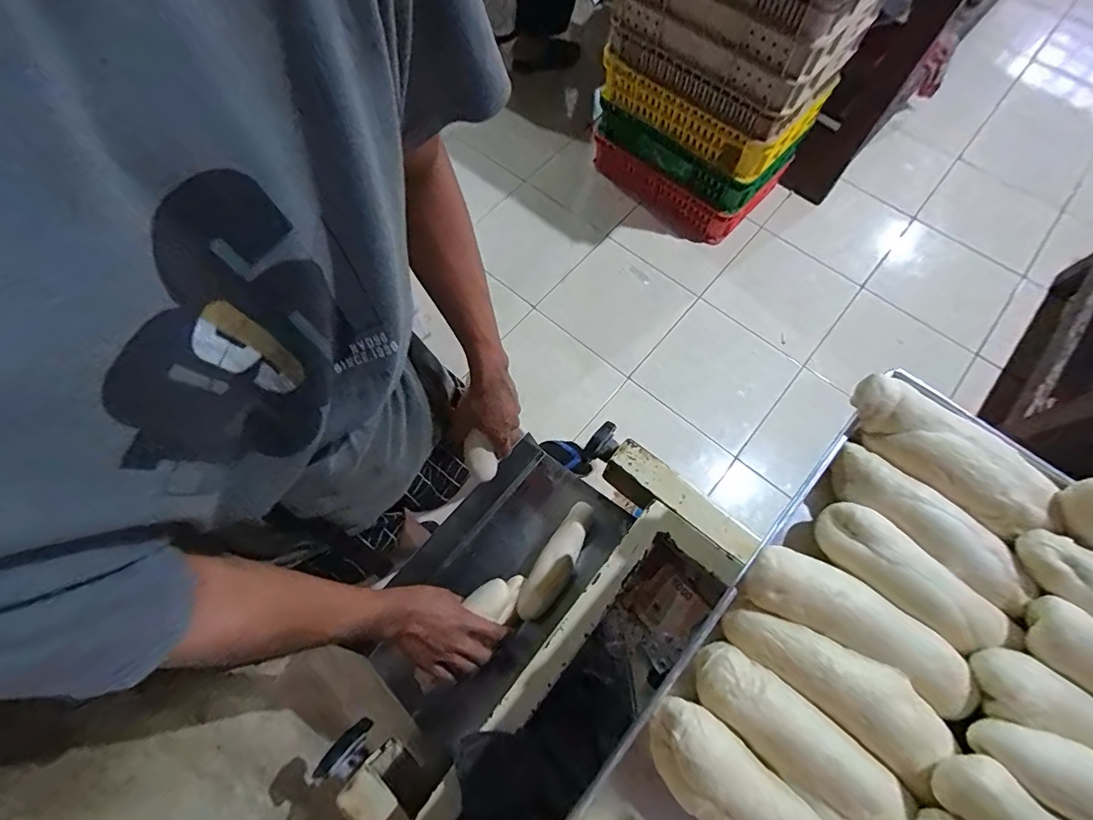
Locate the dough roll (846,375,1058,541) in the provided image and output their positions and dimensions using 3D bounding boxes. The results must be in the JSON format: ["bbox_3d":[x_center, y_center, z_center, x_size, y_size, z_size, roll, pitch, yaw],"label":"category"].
[{"bbox_3d":[0.297,0.030,0.346,0.141,0.032,0.056,38,73,14],"label":"dough roll"}]

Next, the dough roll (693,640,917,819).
[{"bbox_3d":[0.158,0.209,0.294,0.135,0.028,0.046,39,73,14],"label":"dough roll"}]

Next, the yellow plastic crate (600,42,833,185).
[{"bbox_3d":[0.548,-1.042,1.500,0.433,0.152,0.618,-43,75,-15],"label":"yellow plastic crate"}]

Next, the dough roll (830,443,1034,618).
[{"bbox_3d":[0.277,0.085,0.339,0.143,0.032,0.039,43,74,15],"label":"dough roll"}]

